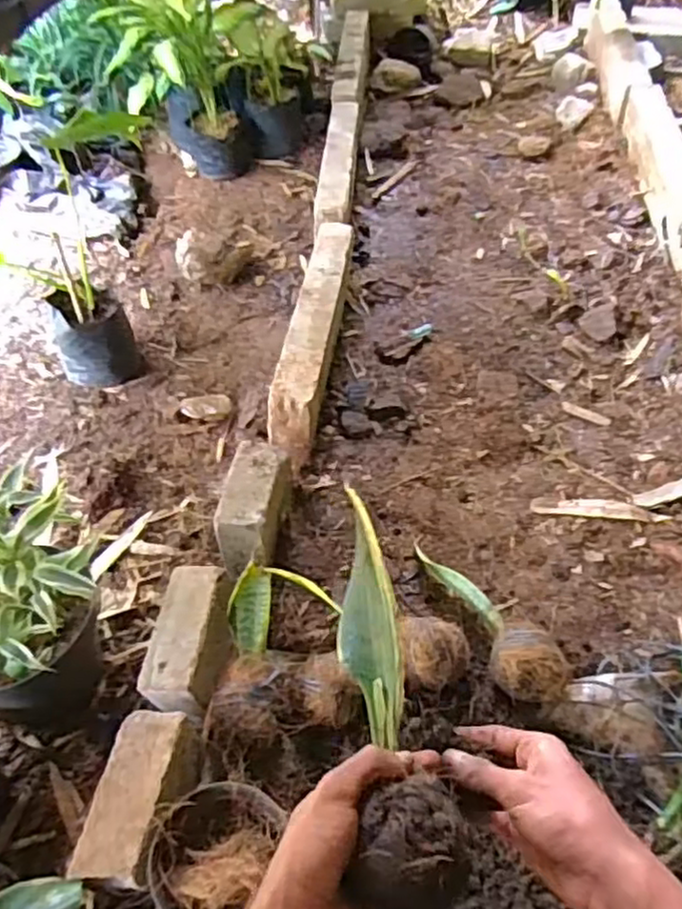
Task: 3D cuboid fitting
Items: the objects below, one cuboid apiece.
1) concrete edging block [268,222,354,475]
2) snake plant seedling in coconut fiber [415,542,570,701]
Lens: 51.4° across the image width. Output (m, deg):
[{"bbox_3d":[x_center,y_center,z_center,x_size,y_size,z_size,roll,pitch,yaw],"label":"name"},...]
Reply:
[{"bbox_3d":[-0.049,-0.248,1.447,0.085,0.163,0.628,3,49,7],"label":"concrete edging block"},{"bbox_3d":[0.214,0.232,1.035,0.096,0.077,0.309,-20,33,-14],"label":"snake plant seedling in coconut fiber"}]

